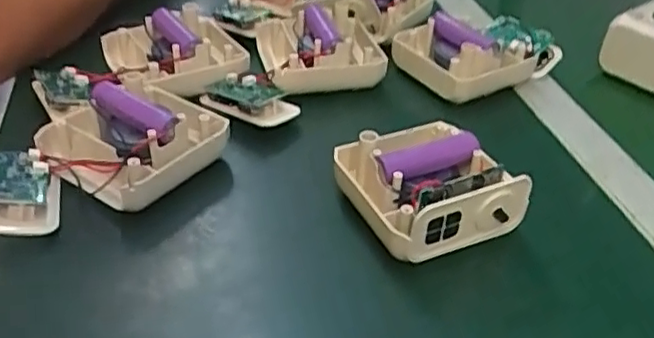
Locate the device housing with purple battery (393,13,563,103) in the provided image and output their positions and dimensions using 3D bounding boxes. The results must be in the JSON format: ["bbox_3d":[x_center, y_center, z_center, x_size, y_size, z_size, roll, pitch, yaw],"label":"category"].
[{"bbox_3d":[0.132,-0.104,0.566,0.137,0.040,0.095,-18,41,-27],"label":"device housing with purple battery"}]

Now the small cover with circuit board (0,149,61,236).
[{"bbox_3d":[-0.179,0.015,0.381,0.038,0.023,0.060,-6,38,-13],"label":"small cover with circuit board"}]

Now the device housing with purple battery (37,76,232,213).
[{"bbox_3d":[-0.126,-0.022,0.419,0.090,0.050,0.093,24,40,26],"label":"device housing with purple battery"}]

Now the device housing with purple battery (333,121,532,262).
[{"bbox_3d":[0.057,0.008,0.395,0.088,0.050,0.098,-12,40,-20],"label":"device housing with purple battery"}]

